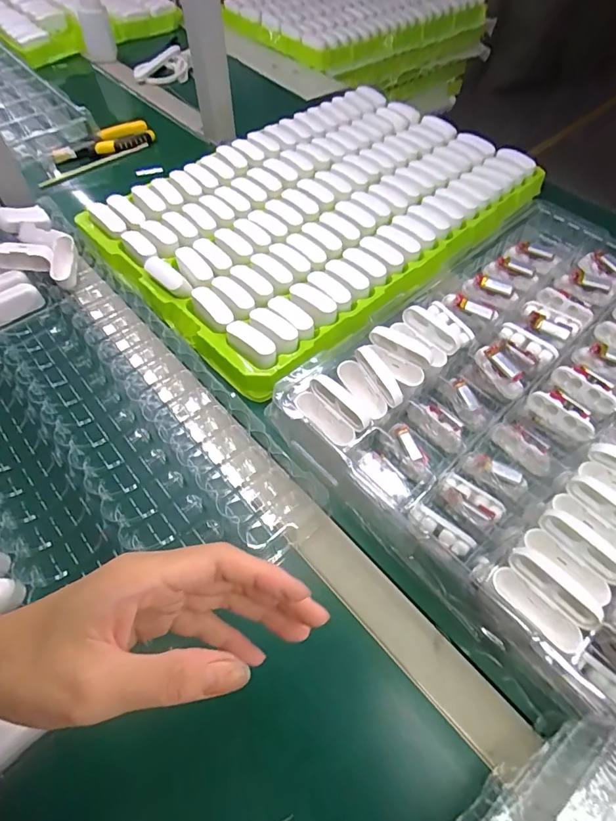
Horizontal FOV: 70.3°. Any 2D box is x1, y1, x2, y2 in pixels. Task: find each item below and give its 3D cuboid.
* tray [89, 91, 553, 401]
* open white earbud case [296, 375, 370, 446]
[{"bbox_3d":[0.020,-0.294,0.622,0.558,0.047,0.377,-39,66,-20],"label":"tray"},{"bbox_3d":[0.023,0.002,0.396,0.032,0.040,0.063,-40,67,-20],"label":"open white earbud case"}]

